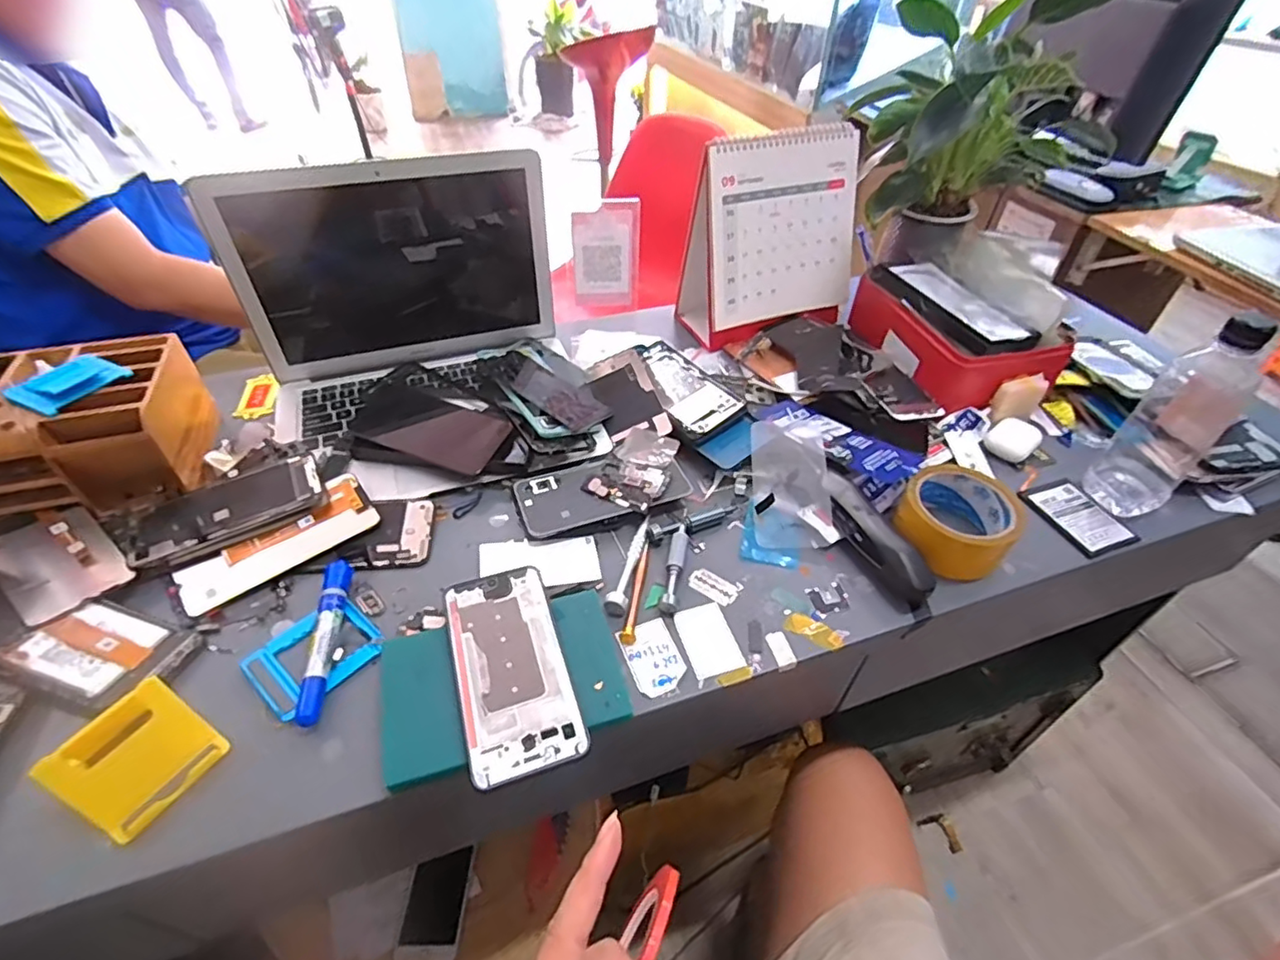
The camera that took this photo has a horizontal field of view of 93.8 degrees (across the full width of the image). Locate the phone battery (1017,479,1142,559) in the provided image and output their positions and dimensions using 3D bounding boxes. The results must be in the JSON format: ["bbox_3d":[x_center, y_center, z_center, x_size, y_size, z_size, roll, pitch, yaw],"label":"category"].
[{"bbox_3d":[0.418,0.033,0.573,0.066,0.010,0.084,-13,45,-17],"label":"phone battery"}]

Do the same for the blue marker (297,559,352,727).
[{"bbox_3d":[-0.236,0.117,0.450,0.018,0.016,0.131,-6,43,-9],"label":"blue marker"}]

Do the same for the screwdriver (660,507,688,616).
[{"bbox_3d":[0.031,0.068,0.521,0.013,0.019,0.110,8,43,5],"label":"screwdriver"}]

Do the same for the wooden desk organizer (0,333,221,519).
[{"bbox_3d":[-0.523,-0.044,0.531,0.216,0.089,0.134,-15,46,-19],"label":"wooden desk organizer"}]

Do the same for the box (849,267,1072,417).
[{"bbox_3d":[0.370,-0.180,0.709,0.143,0.077,0.215,-11,45,-15],"label":"box"}]

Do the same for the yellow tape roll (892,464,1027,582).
[{"bbox_3d":[0.283,0.037,0.540,0.092,0.059,0.092,2,43,-2],"label":"yellow tape roll"}]

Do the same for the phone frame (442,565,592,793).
[{"bbox_3d":[-0.093,0.131,0.432,0.078,0.006,0.158,-13,45,-17],"label":"phone frame"}]

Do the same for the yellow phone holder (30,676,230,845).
[{"bbox_3d":[-0.318,0.172,0.378,0.061,0.049,0.072,23,46,21],"label":"yellow phone holder"}]

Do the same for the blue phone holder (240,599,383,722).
[{"bbox_3d":[-0.245,0.129,0.451,0.075,0.012,0.084,29,49,25],"label":"blue phone holder"}]

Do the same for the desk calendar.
[{"bbox_3d":[0.163,-0.298,0.745,0.207,0.223,0.104,-17,46,-20],"label":"desk calendar"}]

